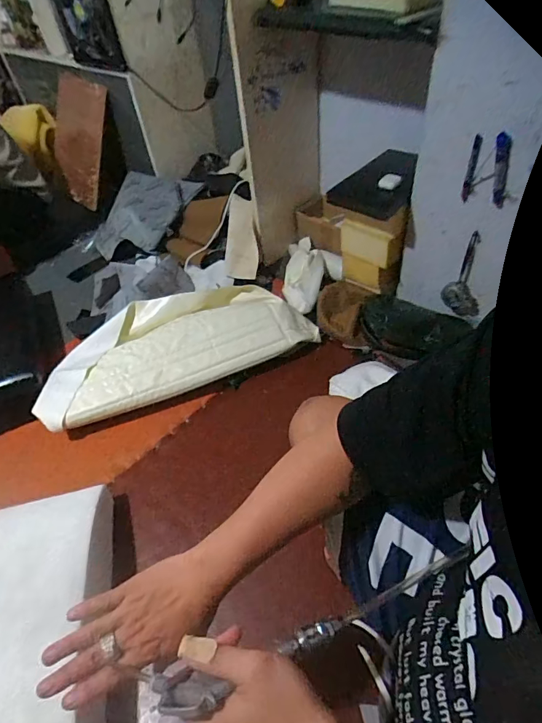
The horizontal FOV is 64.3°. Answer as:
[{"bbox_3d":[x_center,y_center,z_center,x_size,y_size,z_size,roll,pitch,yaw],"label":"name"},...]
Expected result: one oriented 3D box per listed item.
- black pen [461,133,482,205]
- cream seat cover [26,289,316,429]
[{"bbox_3d":[0.432,-0.412,0.928,0.019,0.144,0.015,14,52,17],"label":"black pen"},{"bbox_3d":[-0.241,-0.043,1.142,0.694,0.092,0.299,-21,49,-14],"label":"cream seat cover"}]

